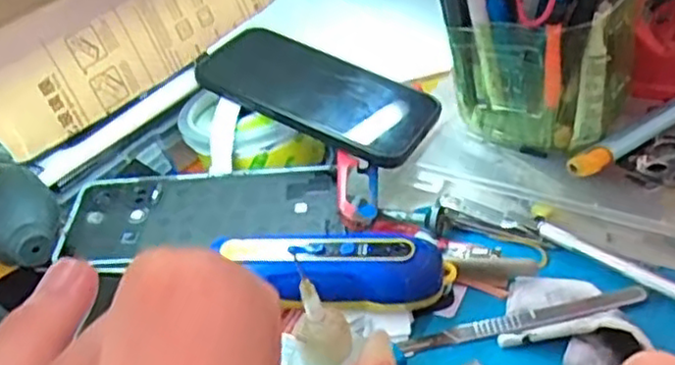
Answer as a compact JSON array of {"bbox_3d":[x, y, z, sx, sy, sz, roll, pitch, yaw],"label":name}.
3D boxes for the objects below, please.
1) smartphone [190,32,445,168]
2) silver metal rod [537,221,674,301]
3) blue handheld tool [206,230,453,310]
[{"bbox_3d":[-0.010,-0.058,0.434,0.142,0.014,0.075,24,48,14],"label":"smartphone"},{"bbox_3d":[0.144,0.045,0.331,0.008,0.007,0.114,-37,40,-30],"label":"silver metal rod"},{"bbox_3d":[-0.002,0.041,0.333,0.110,0.024,0.027,-5,35,14],"label":"blue handheld tool"}]

